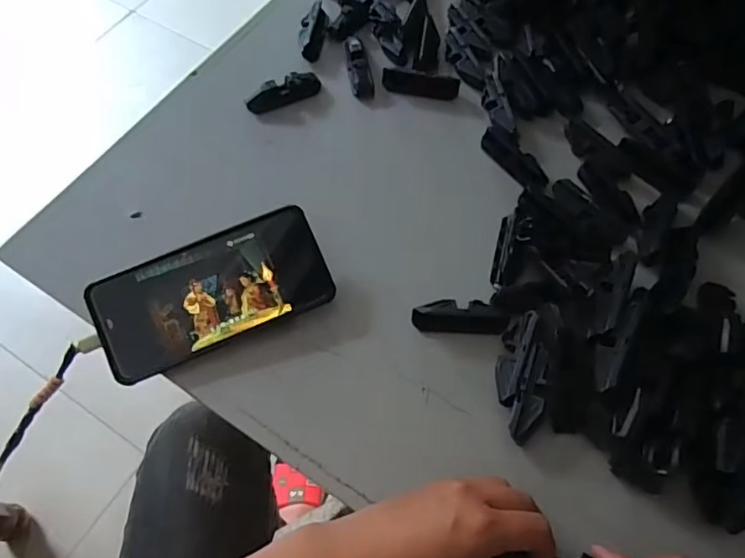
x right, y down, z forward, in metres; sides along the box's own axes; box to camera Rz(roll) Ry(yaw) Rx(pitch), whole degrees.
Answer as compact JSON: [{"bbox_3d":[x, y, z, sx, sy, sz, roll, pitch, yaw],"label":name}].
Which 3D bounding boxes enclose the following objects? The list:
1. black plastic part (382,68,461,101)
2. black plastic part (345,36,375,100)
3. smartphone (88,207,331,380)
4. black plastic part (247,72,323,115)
[{"bbox_3d":[0.046,-0.186,0.515,0.073,0.014,0.017,9,64,4],"label":"black plastic part"},{"bbox_3d":[-0.013,-0.209,0.519,0.021,0.026,0.066,-12,64,-6],"label":"black plastic part"},{"bbox_3d":[-0.118,0.011,0.399,0.166,0.006,0.081,-24,87,-9],"label":"smartphone"},{"bbox_3d":[-0.084,-0.176,0.505,0.070,0.018,0.019,-29,67,-13],"label":"black plastic part"}]

